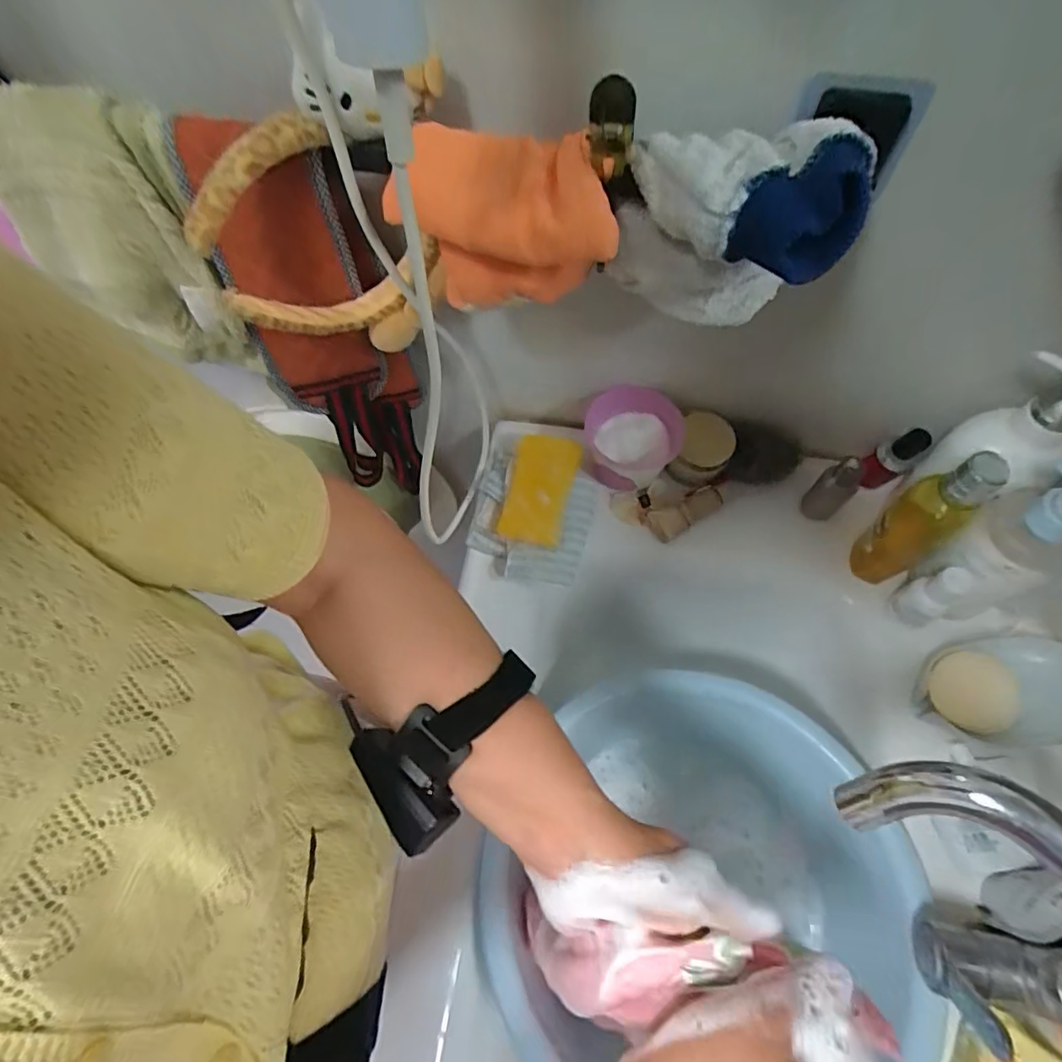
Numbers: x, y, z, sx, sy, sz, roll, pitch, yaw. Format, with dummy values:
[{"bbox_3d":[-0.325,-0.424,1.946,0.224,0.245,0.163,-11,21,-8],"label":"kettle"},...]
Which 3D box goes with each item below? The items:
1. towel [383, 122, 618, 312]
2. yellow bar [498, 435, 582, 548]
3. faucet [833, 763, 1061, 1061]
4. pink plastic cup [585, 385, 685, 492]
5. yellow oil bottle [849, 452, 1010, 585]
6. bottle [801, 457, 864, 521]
[{"bbox_3d":[-0.011,-0.171,0.332,0.123,0.095,0.042,15,65,9],"label":"towel"},{"bbox_3d":[0.007,-0.038,0.528,0.059,0.007,0.101,11,85,13],"label":"yellow bar"},{"bbox_3d":[0.238,0.200,0.294,0.191,0.185,0.060,39,70,18],"label":"faucet"},{"bbox_3d":[0.097,-0.087,0.550,0.086,0.062,0.085,0,64,1],"label":"pink plastic cup"},{"bbox_3d":[0.307,-0.007,0.449,0.035,0.153,0.045,-28,66,-12],"label":"yellow oil bottle"},{"bbox_3d":[0.272,-0.038,0.507,0.034,0.065,0.028,-35,68,-15],"label":"bottle"}]

